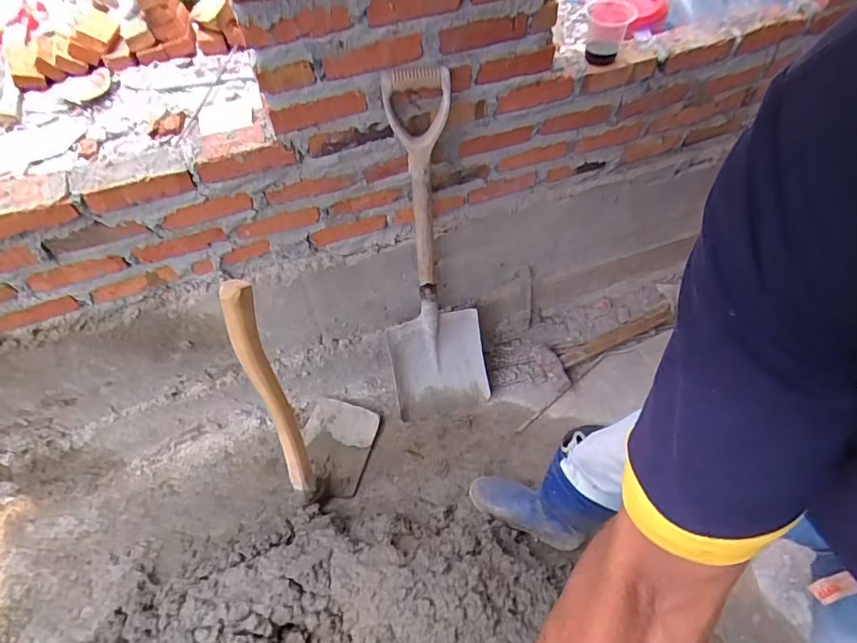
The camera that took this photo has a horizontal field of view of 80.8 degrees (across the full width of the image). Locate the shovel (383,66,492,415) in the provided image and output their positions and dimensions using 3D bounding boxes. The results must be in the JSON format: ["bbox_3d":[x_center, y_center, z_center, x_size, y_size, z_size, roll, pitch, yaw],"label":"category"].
[{"bbox_3d":[0.025,-0.091,1.067,0.212,0.785,0.222,-13,54,-5],"label":"shovel"}]

